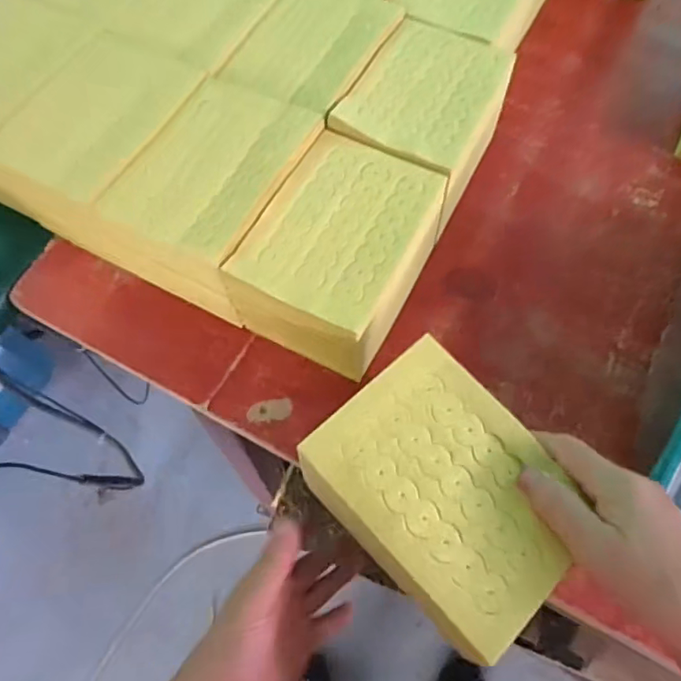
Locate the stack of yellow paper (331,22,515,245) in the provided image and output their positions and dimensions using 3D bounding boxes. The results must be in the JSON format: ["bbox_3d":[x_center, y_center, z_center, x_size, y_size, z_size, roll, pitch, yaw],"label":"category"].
[{"bbox_3d":[0.079,-0.203,0.522,0.119,0.105,0.166,26,67,11],"label":"stack of yellow paper"}]

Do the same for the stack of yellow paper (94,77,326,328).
[{"bbox_3d":[-0.107,-0.123,0.479,0.127,0.107,0.167,27,67,11],"label":"stack of yellow paper"}]

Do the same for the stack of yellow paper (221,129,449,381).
[{"bbox_3d":[0.001,-0.068,0.454,0.117,0.096,0.166,28,68,11],"label":"stack of yellow paper"}]

